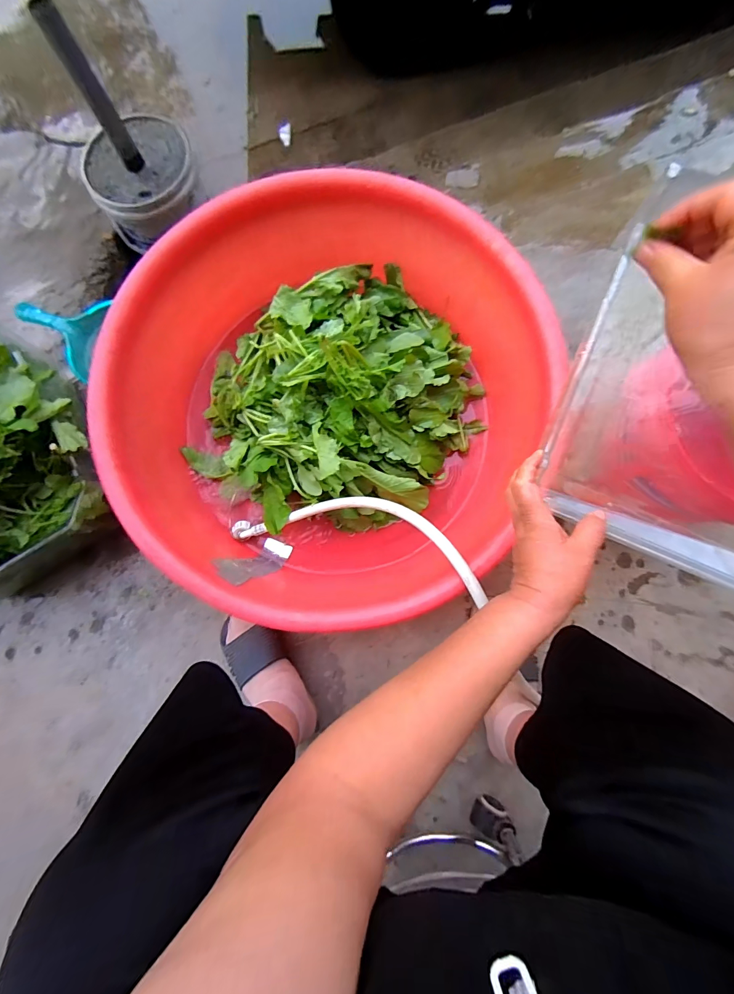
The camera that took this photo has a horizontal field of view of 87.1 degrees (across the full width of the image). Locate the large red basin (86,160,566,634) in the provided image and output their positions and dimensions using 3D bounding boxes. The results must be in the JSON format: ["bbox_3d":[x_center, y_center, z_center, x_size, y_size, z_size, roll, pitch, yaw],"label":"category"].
[{"bbox_3d":[-0.059,-0.161,0.648,0.616,0.230,0.662,0,82,1],"label":"large red basin"}]

